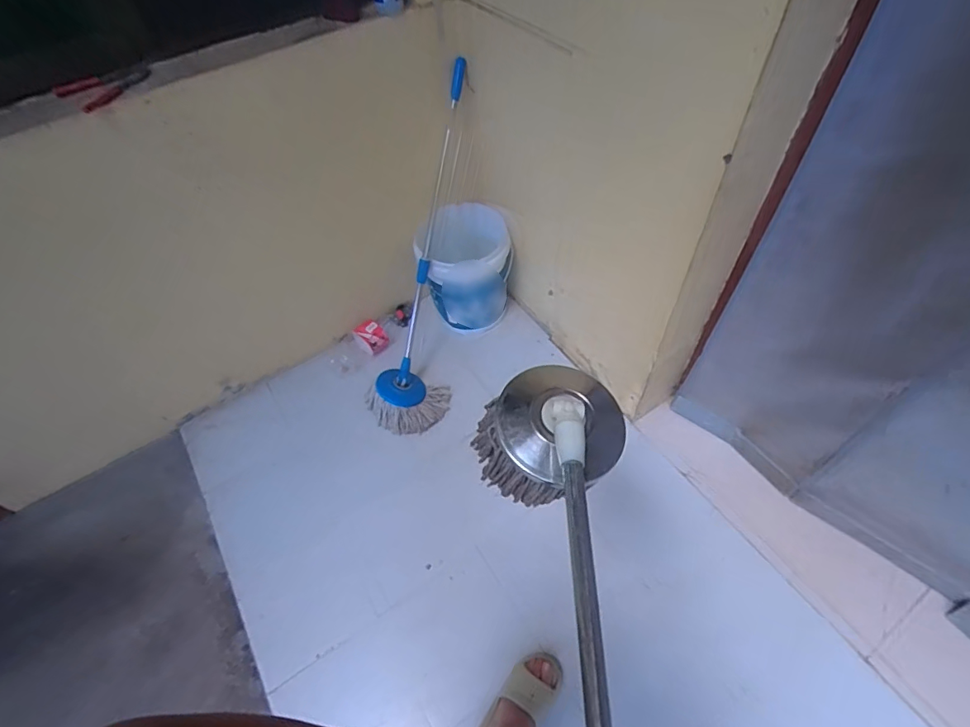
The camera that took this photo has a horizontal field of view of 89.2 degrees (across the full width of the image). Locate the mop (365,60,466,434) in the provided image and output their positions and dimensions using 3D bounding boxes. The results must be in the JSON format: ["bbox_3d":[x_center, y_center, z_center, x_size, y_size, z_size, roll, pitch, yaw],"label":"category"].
[{"bbox_3d":[-0.165,-0.311,1.482,0.244,0.160,1.065,13,99,11],"label":"mop"}]

